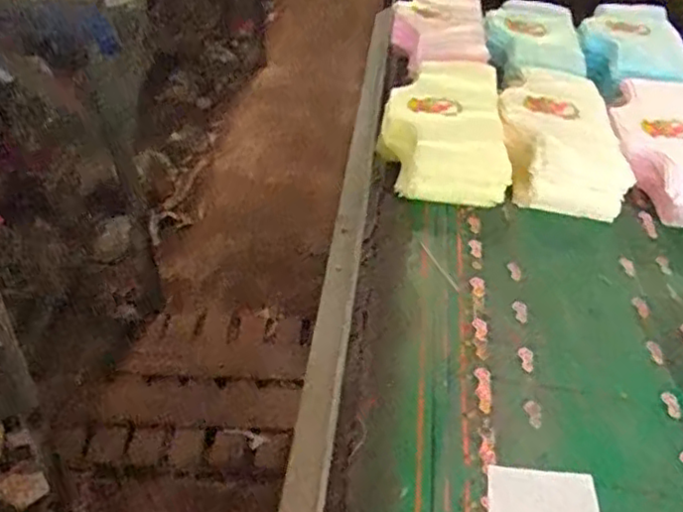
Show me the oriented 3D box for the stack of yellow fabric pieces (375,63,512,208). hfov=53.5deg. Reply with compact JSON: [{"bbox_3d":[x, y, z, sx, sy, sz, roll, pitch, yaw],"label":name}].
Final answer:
[{"bbox_3d":[0.156,-0.197,1.052,0.182,0.081,0.292,3,42,-1],"label":"stack of yellow fabric pieces"}]

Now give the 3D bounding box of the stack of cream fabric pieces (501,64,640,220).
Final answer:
[{"bbox_3d":[0.334,-0.187,1.052,0.173,0.083,0.293,5,42,1],"label":"stack of cream fabric pieces"}]

